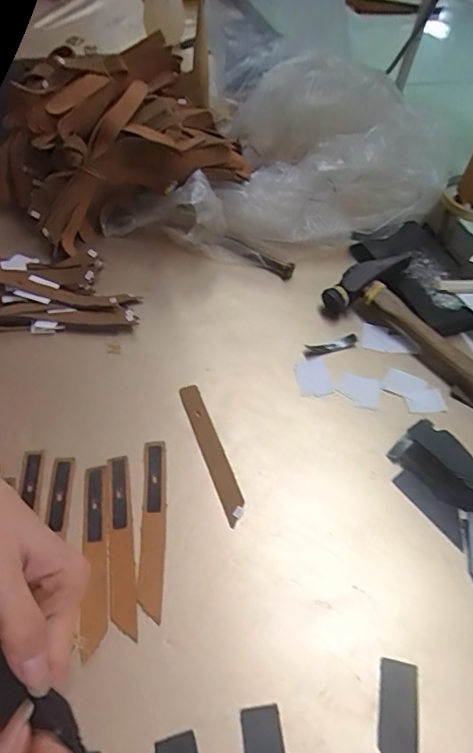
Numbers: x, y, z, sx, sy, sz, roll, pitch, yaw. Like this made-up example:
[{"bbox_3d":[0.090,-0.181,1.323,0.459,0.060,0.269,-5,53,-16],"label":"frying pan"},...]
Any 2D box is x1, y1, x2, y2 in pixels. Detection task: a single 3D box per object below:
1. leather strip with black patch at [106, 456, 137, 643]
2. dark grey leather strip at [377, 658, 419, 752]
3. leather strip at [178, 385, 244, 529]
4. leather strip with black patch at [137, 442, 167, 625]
[{"bbox_3d":[-0.080,0.112,0.344,0.016,0.004,0.124,-6,52,-9],"label":"leather strip with black patch"},{"bbox_3d":[0.094,0.201,0.287,0.022,0.004,0.063,12,52,5],"label":"dark grey leather strip"},{"bbox_3d":[-0.020,0.056,0.391,0.017,0.004,0.124,-15,54,-15],"label":"leather strip"},{"bbox_3d":[-0.059,0.102,0.352,0.017,0.004,0.126,-1,52,-5],"label":"leather strip with black patch"}]

